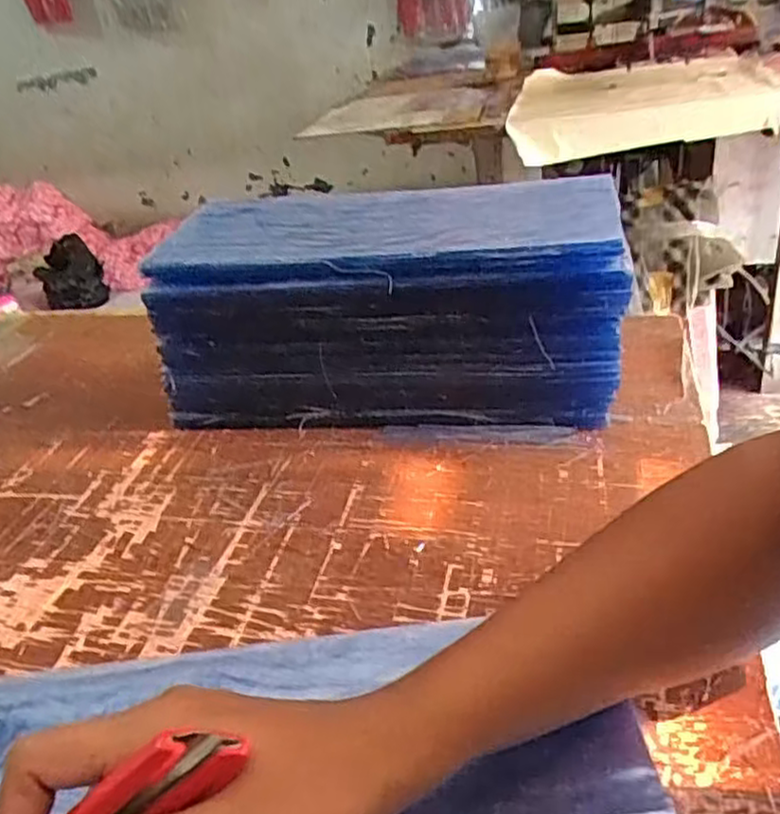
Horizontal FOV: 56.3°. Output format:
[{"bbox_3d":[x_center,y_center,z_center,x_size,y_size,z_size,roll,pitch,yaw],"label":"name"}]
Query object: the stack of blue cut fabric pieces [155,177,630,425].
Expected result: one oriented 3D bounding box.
[{"bbox_3d":[0.000,-0.083,0.630,0.365,0.161,0.140,0,31,12],"label":"stack of blue cut fabric pieces"}]

